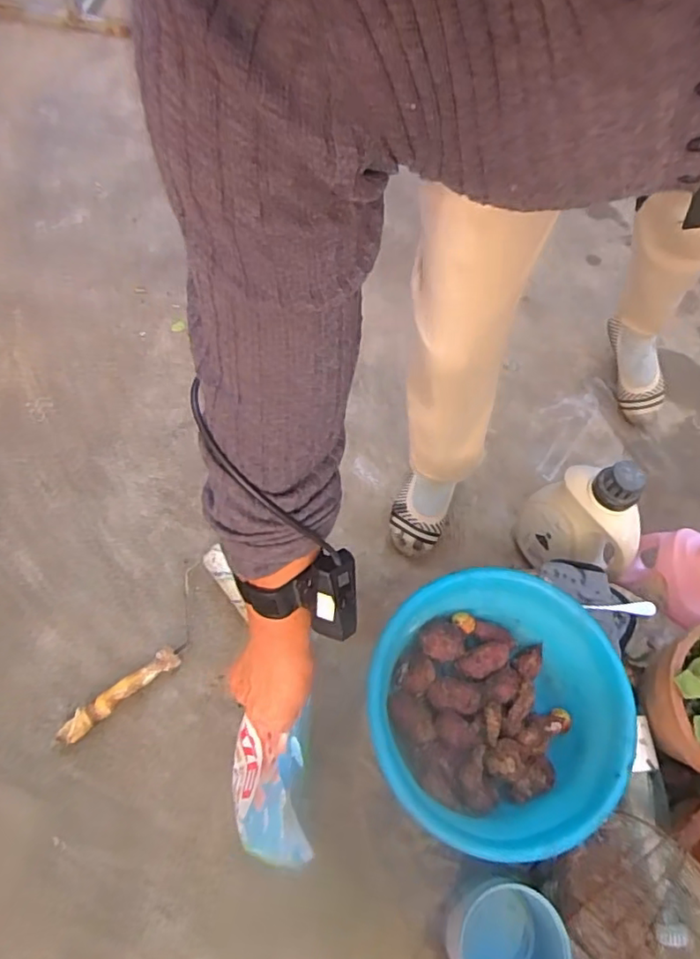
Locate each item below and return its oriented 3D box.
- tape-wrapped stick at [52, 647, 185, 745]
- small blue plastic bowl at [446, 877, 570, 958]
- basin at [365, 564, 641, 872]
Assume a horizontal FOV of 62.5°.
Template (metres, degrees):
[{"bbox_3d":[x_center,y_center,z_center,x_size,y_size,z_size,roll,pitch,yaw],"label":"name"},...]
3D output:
[{"bbox_3d":[-0.357,0.333,0.891,0.198,0.032,0.032,-36,70,-18],"label":"tape-wrapped stick"},{"bbox_3d":[0.155,0.475,0.591,0.106,0.078,0.108,1,62,-1],"label":"small blue plastic bowl"},{"bbox_3d":[0.167,0.264,0.674,0.278,0.108,0.271,1,63,-2],"label":"basin"}]

